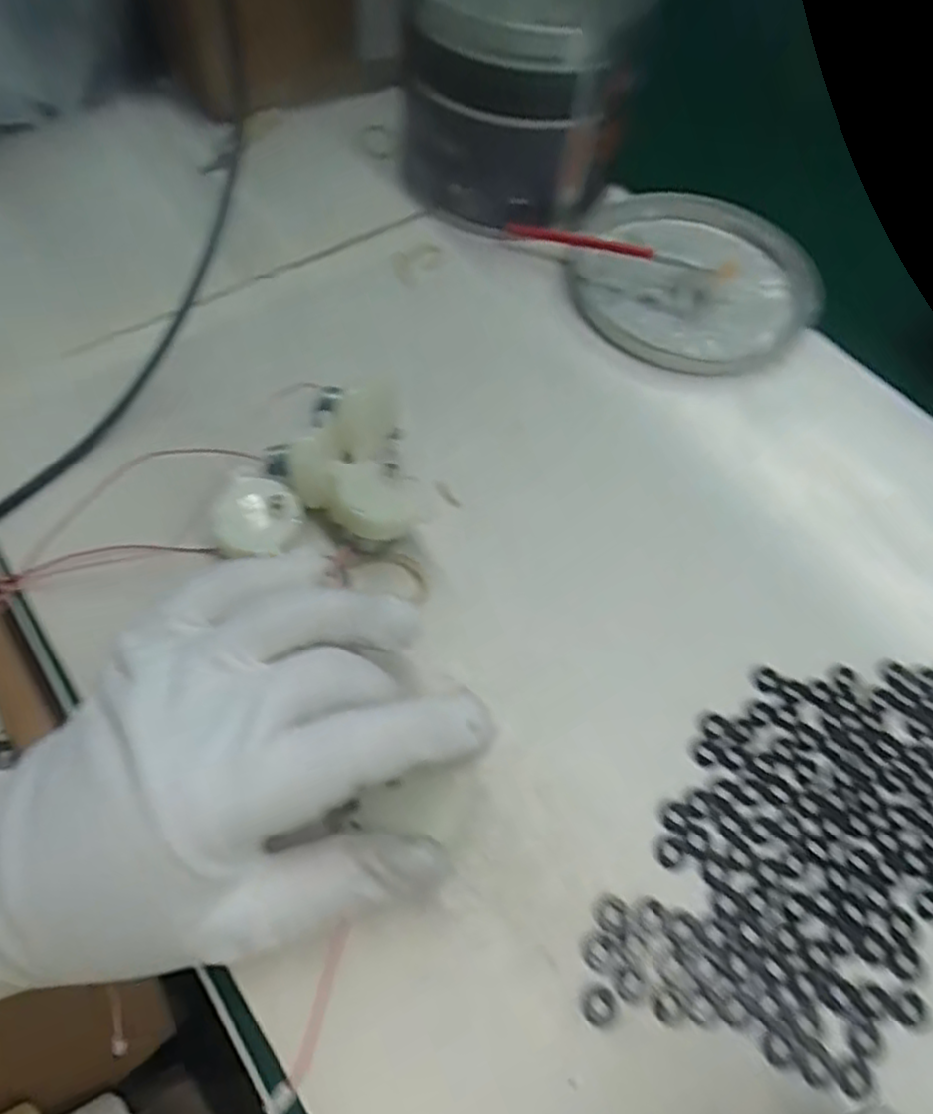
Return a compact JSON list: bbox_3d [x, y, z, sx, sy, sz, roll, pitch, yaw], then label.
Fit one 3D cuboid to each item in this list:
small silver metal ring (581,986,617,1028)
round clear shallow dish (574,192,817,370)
[{"bbox_3d":[0.040,0.134,0.206,0.010,0.004,0.010,2,60,-3],"label":"small silver metal ring"},{"bbox_3d":[0.127,-0.157,0.380,0.134,0.014,0.134,2,60,-3],"label":"round clear shallow dish"}]

